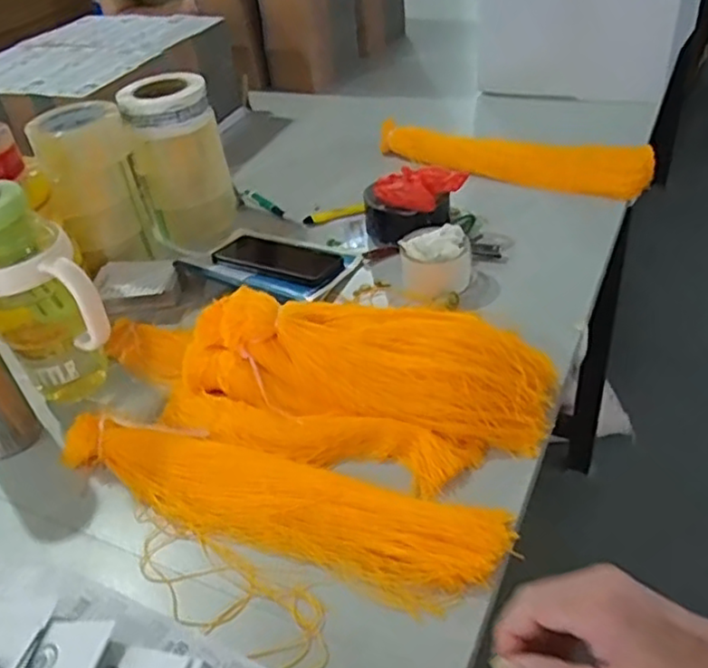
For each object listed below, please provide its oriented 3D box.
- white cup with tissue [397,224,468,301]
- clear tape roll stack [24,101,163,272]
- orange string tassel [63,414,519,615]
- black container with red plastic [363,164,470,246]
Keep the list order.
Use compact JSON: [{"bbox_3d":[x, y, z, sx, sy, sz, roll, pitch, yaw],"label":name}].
[{"bbox_3d":[0.099,-0.090,0.828,0.085,0.065,0.072,-6,39,2],"label":"white cup with tissue"},{"bbox_3d":[-0.341,-0.189,0.910,0.117,0.199,0.100,-23,41,-19],"label":"clear tape roll stack"},{"bbox_3d":[-0.078,0.143,0.601,0.416,0.029,0.095,10,42,22],"label":"orange string tassel"},{"bbox_3d":[0.073,-0.166,0.903,0.104,0.095,0.117,27,50,35],"label":"black container with red plastic"}]

